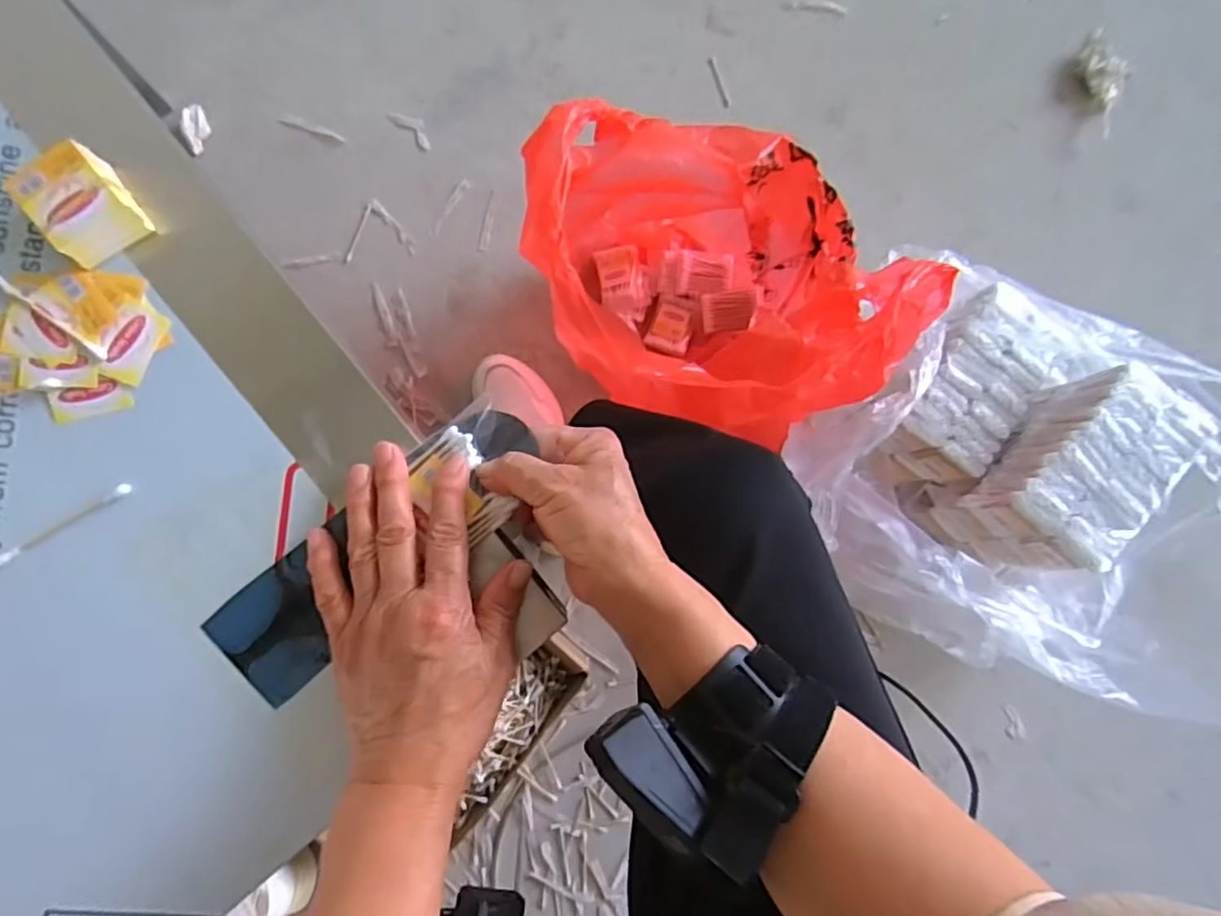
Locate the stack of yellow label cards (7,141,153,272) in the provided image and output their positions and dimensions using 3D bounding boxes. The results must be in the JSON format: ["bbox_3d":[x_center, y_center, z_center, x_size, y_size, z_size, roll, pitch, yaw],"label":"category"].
[{"bbox_3d":[-0.272,-0.130,0.329,0.044,0.025,0.045,-41,91,-6],"label":"stack of yellow label cards"}]

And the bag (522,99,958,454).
[{"bbox_3d":[0.099,-0.184,0.698,0.310,0.305,0.343,-35,91,-8],"label":"bag"}]

